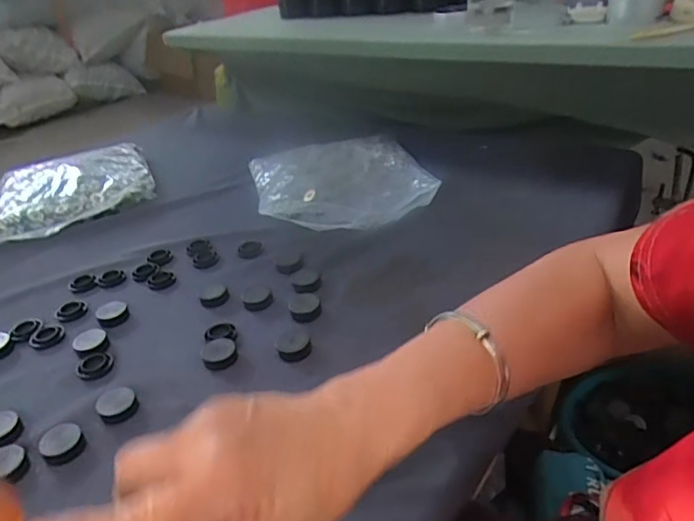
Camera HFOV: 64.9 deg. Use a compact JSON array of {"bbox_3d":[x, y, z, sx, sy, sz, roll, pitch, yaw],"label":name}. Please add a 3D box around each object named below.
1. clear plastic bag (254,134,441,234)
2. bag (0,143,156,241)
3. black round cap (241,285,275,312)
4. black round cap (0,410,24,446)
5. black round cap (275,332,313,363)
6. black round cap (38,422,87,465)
[{"bbox_3d":[-0.016,-0.129,0.822,0.242,0.038,0.270,-12,34,-8],"label":"clear plastic bag"},{"bbox_3d":[-0.451,-0.123,0.895,0.249,0.038,0.252,-19,36,-17],"label":"bag"},{"bbox_3d":[-0.101,0.039,0.610,0.034,0.009,0.038,-15,35,-12],"label":"black round cap"},{"bbox_3d":[-0.307,0.145,0.480,0.038,0.012,0.033,22,44,36],"label":"black round cap"},{"bbox_3d":[-0.052,0.084,0.535,0.033,0.009,0.036,-5,34,3],"label":"black round cap"},{"bbox_3d":[-0.238,0.154,0.458,0.036,0.011,0.033,-5,34,3],"label":"black round cap"}]

